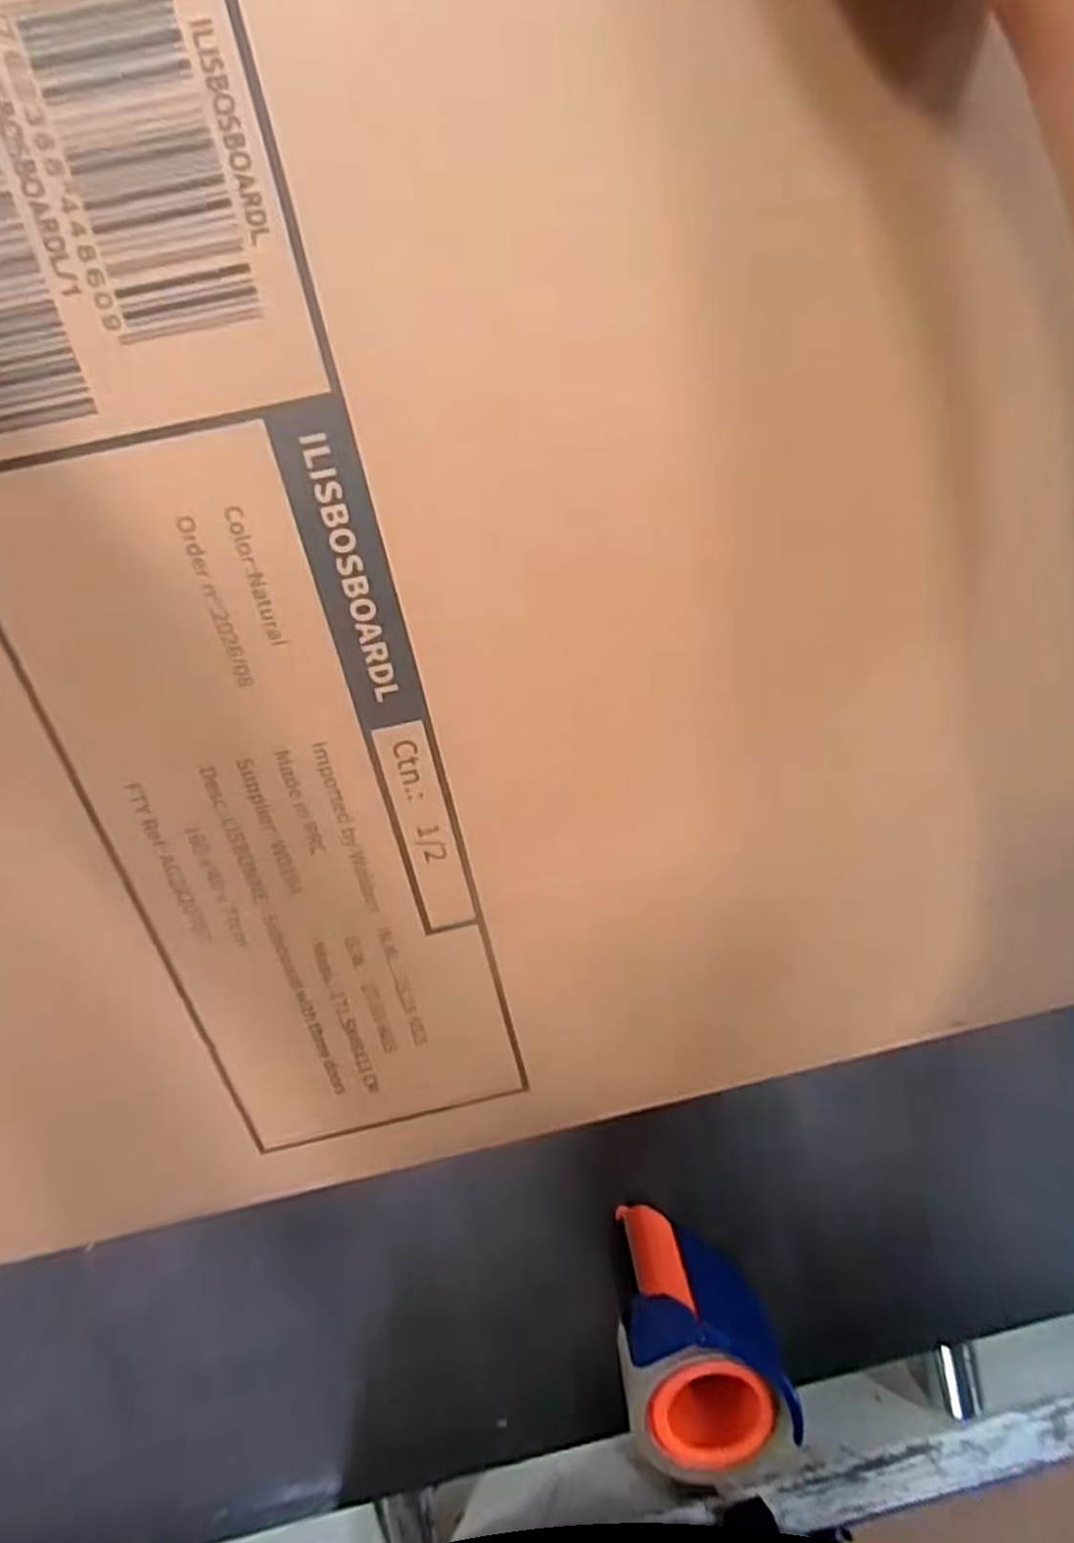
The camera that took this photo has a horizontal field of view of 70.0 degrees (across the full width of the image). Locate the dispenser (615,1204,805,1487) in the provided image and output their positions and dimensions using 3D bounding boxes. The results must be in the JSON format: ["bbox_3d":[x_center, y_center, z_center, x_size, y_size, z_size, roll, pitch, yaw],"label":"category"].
[{"bbox_3d":[0.095,0.346,0.462,0.091,0.074,0.139,-13,97,-2],"label":"dispenser"}]

